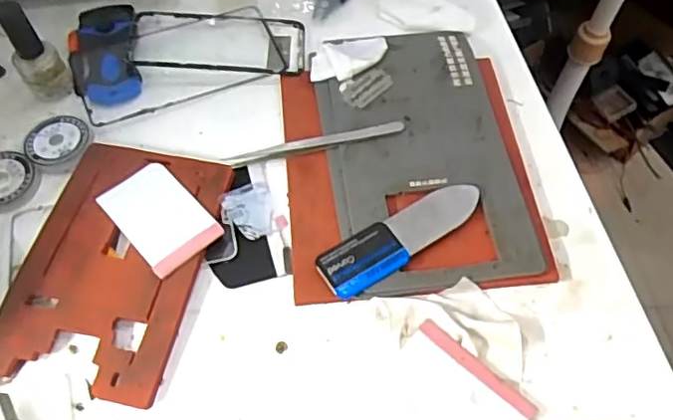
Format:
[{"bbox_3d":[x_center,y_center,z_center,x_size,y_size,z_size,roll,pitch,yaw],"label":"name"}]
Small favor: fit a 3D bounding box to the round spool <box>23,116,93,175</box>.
[{"bbox_3d":[-0.206,-0.051,0.430,0.043,0.004,0.046,27,62,14],"label":"round spool"}]

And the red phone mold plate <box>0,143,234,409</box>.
[{"bbox_3d":[-0.145,0.030,0.384,0.111,0.010,0.169,12,60,5],"label":"red phone mold plate"}]

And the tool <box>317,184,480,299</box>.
[{"bbox_3d":[0.045,0.016,0.384,0.118,0.009,0.033,-28,64,-17],"label":"tool"}]

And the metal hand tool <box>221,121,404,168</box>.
[{"bbox_3d":[-0.016,-0.049,0.419,0.127,0.008,0.011,-10,60,-8],"label":"metal hand tool"}]

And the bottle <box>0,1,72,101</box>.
[{"bbox_3d":[-0.223,-0.117,0.431,0.027,0.066,0.026,-4,60,-4],"label":"bottle"}]

